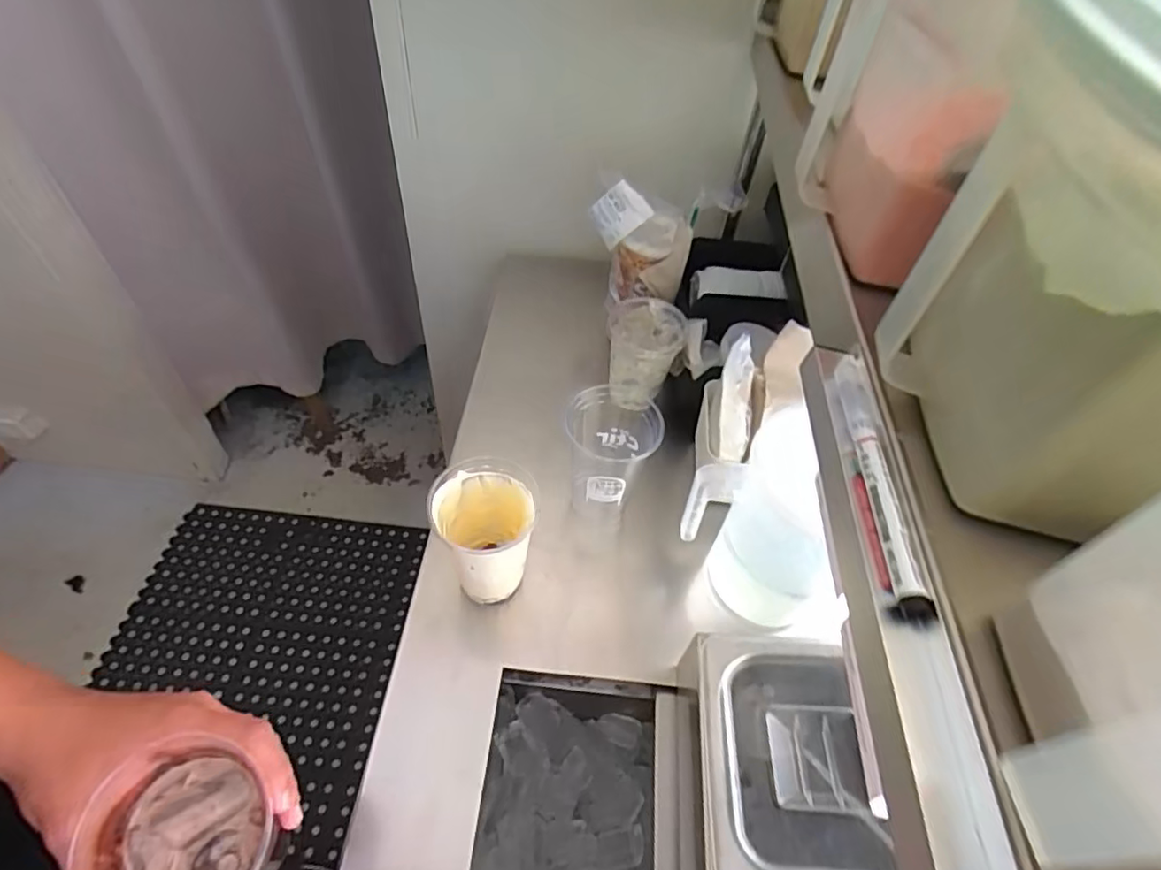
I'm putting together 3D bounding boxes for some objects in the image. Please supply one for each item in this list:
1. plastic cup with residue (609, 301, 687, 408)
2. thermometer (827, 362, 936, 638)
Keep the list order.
[{"bbox_3d":[0.077,-0.100,0.738,0.090,0.113,0.084,3,52,-3],"label":"plastic cup with residue"},{"bbox_3d":[0.139,0.019,0.283,0.018,0.021,0.142,3,52,-3],"label":"thermometer"}]

